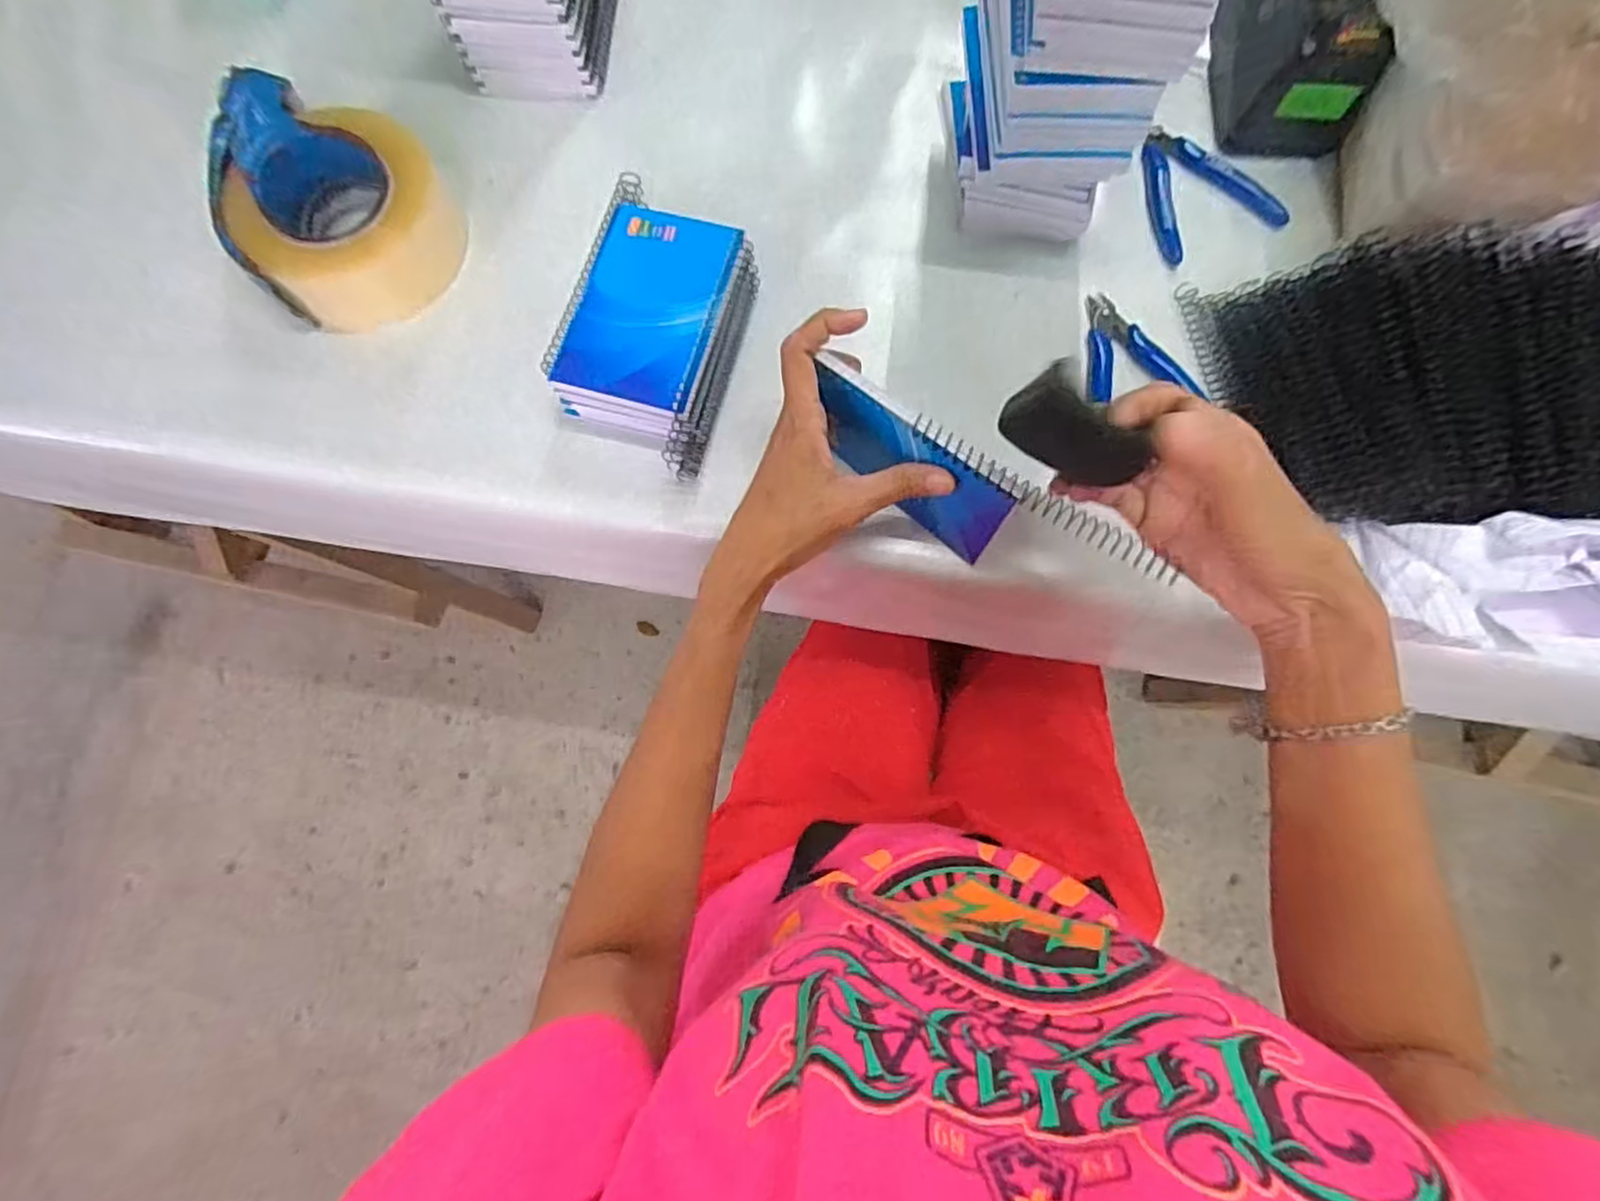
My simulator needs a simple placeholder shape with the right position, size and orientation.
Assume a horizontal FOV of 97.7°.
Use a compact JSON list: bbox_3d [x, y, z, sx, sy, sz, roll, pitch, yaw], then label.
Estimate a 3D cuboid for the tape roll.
[{"bbox_3d":[-0.295,-0.248,0.444,0.124,0.066,0.128,0,76,0],"label":"tape roll"}]

